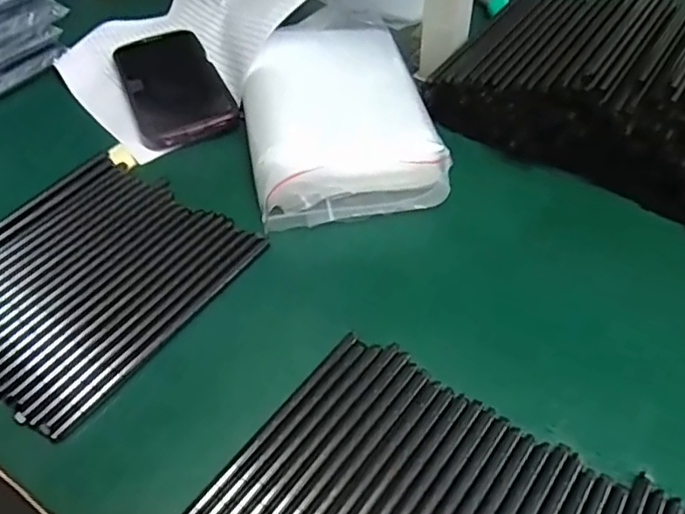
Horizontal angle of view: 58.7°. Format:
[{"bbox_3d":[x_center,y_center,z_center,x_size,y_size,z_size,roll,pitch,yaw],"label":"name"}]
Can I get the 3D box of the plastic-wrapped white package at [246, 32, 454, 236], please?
[{"bbox_3d":[-0.007,-0.115,0.482,0.138,0.044,0.210,-10,47,-5],"label":"plastic-wrapped white package"}]

